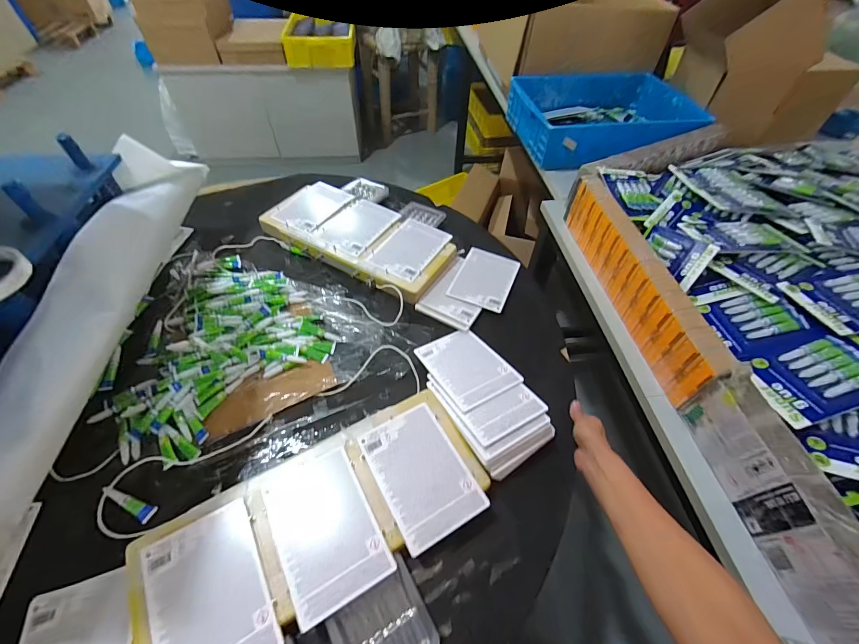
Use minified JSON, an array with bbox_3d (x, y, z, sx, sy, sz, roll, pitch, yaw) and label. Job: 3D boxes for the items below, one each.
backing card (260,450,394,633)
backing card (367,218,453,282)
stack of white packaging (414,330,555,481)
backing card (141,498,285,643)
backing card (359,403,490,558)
[{"bbox_3d":[-0.129,0.254,0.459,0.116,0.006,0.169,-23,56,-18],"label":"backing card"},{"bbox_3d":[-0.039,-0.159,0.782,0.115,0.005,0.161,28,56,19],"label":"backing card"},{"bbox_3d":[0.077,0.106,0.592,0.128,0.054,0.250,-24,56,-19],"label":"stack of white packaging"},{"bbox_3d":[-0.246,0.309,0.414,0.115,0.007,0.166,-24,60,-20],"label":"backing card"},{"bbox_3d":[-0.012,0.204,0.504,0.115,0.006,0.166,-25,57,-19],"label":"backing card"}]

